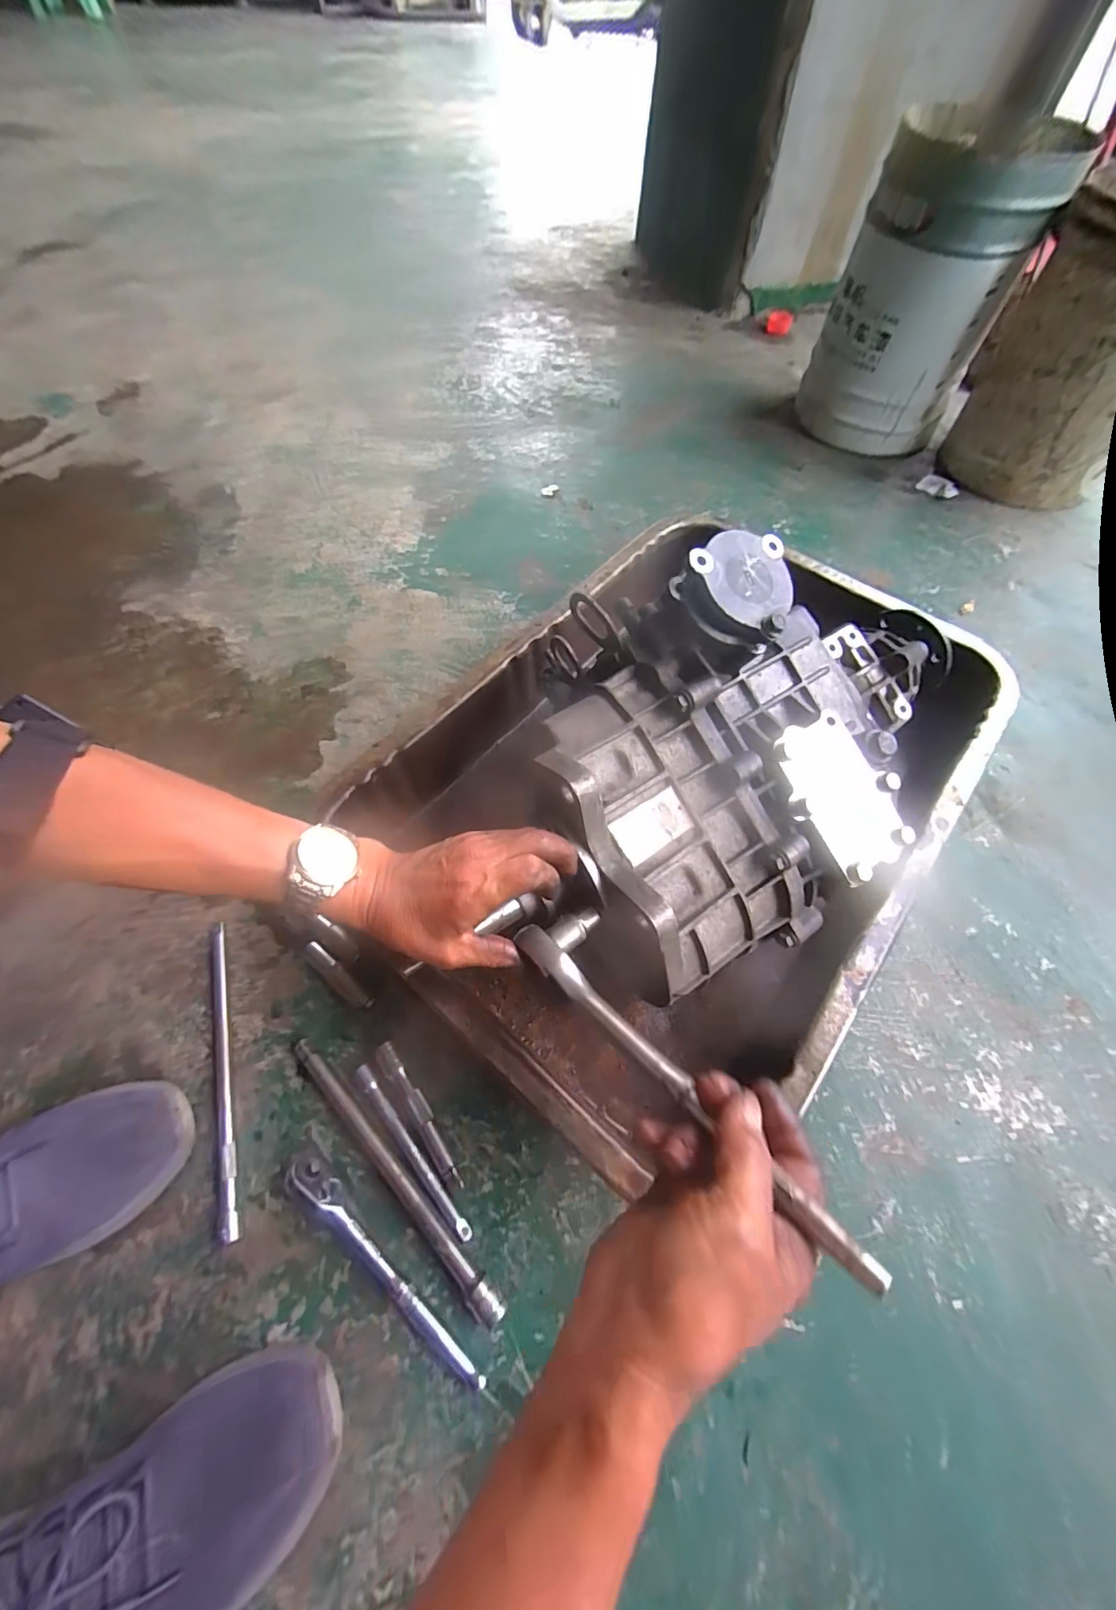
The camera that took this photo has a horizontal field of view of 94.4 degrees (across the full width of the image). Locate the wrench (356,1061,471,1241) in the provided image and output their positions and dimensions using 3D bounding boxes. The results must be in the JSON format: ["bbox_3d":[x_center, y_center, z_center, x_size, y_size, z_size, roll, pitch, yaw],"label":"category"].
[{"bbox_3d":[-0.118,0.275,0.413,0.010,0.006,0.151,-38,69,-18],"label":"wrench"}]

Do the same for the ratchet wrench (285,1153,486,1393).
[{"bbox_3d":[-0.130,0.337,0.378,0.199,0.024,0.024,37,68,17],"label":"ratchet wrench"}]

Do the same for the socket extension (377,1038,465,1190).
[{"bbox_3d":[-0.113,0.251,0.421,0.015,0.013,0.122,-35,68,-17],"label":"socket extension"}]

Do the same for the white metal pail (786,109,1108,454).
[{"bbox_3d":[0.566,-0.795,0.806,0.232,0.349,0.241,29,66,14],"label":"white metal pail"}]

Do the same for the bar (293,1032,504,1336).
[{"bbox_3d":[-0.133,0.286,0.407,0.249,0.020,0.016,40,69,19],"label":"bar"}]

